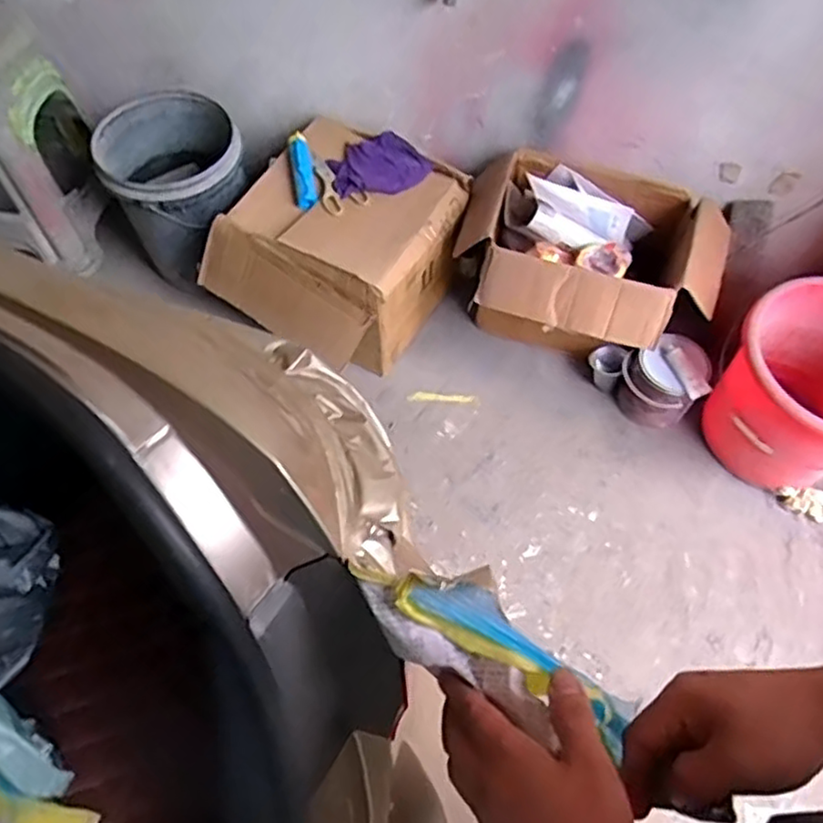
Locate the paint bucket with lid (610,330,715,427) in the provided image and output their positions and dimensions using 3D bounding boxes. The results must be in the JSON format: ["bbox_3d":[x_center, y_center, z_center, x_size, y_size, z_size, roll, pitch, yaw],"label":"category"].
[{"bbox_3d":[0.555,-0.061,1.502,0.126,0.192,0.172,-31,63,-21],"label":"paint bucket with lid"}]

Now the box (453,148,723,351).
[{"bbox_3d":[0.376,-0.303,1.530,0.558,0.326,0.386,16,57,7],"label":"box"}]

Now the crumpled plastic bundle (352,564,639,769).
[{"bbox_3d":[0.045,0.145,0.405,0.180,0.052,0.044,31,59,-3],"label":"crumpled plastic bundle"}]

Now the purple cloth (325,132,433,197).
[{"bbox_3d":[-0.068,-0.545,1.497,0.214,0.032,0.168,-13,58,-11],"label":"purple cloth"}]

